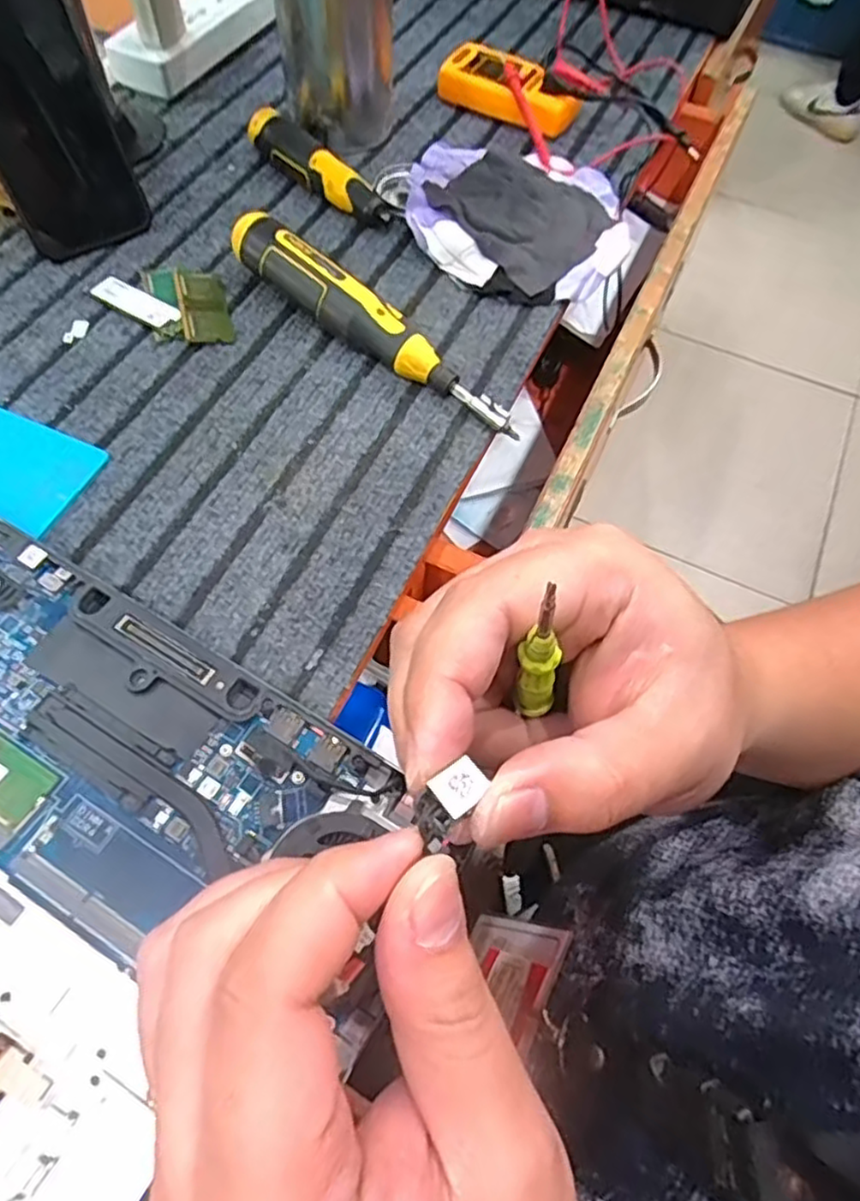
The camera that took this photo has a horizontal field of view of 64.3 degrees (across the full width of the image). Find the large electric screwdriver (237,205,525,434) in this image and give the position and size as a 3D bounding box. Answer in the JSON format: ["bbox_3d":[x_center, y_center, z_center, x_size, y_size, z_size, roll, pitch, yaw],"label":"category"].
[{"bbox_3d":[-0.037,-0.173,0.426,0.216,0.043,0.031,35,65,15],"label":"large electric screwdriver"}]

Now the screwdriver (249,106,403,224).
[{"bbox_3d":[-0.081,-0.318,0.509,0.140,0.030,0.026,38,66,17],"label":"screwdriver"}]

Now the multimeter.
[{"bbox_3d":[0.064,-0.429,0.578,0.133,0.033,0.055,38,66,17],"label":"multimeter"}]

